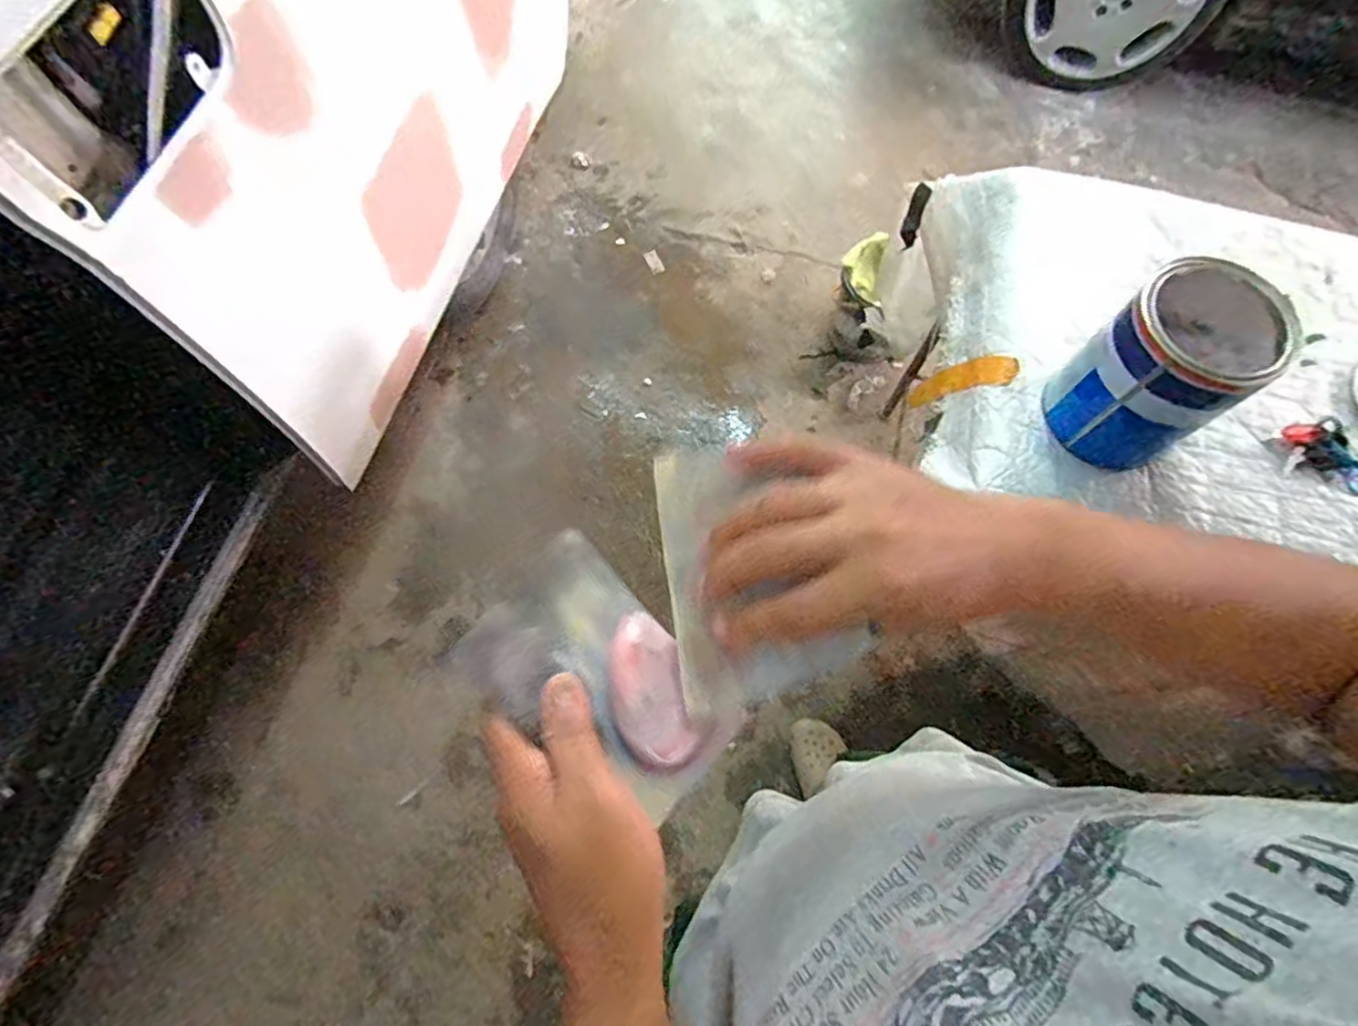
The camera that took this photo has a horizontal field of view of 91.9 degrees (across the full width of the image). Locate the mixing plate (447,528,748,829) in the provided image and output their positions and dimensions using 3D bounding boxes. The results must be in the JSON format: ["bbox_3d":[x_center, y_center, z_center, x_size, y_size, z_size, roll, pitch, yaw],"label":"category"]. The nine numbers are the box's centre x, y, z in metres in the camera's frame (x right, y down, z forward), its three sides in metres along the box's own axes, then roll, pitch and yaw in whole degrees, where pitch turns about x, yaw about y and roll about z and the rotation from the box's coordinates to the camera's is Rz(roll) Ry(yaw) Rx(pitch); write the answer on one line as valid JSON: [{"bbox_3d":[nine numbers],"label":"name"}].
[{"bbox_3d":[-0.033,0.083,0.334,0.135,0.009,0.093,41,51,-5],"label":"mixing plate"}]

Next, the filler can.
[{"bbox_3d":[0.580,-0.175,0.796,0.162,0.204,0.153,1,68,-2],"label":"filler can"}]

